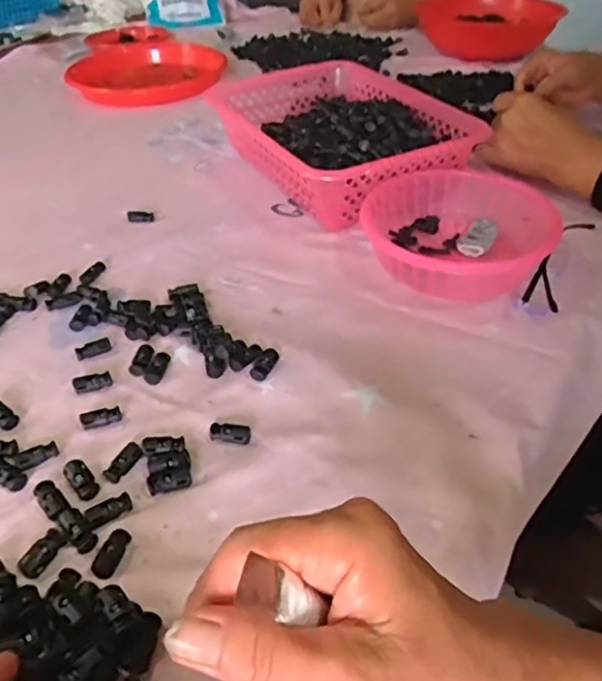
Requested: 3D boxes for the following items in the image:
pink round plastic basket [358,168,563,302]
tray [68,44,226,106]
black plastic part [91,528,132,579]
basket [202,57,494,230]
[{"bbox_3d":[0.145,-0.098,0.582,0.168,0.056,0.158,0,40,0],"label":"pink round plastic basket"},{"bbox_3d":[-0.250,-0.436,1.008,0.238,0.038,0.189,-1,40,-2],"label":"tray"},{"bbox_3d":[-0.108,0.122,0.354,0.013,0.006,0.029,9,41,10],"label":"black plastic part"},{"bbox_3d":[0.036,-0.237,0.730,0.208,0.086,0.297,-20,44,-22],"label":"basket"}]

